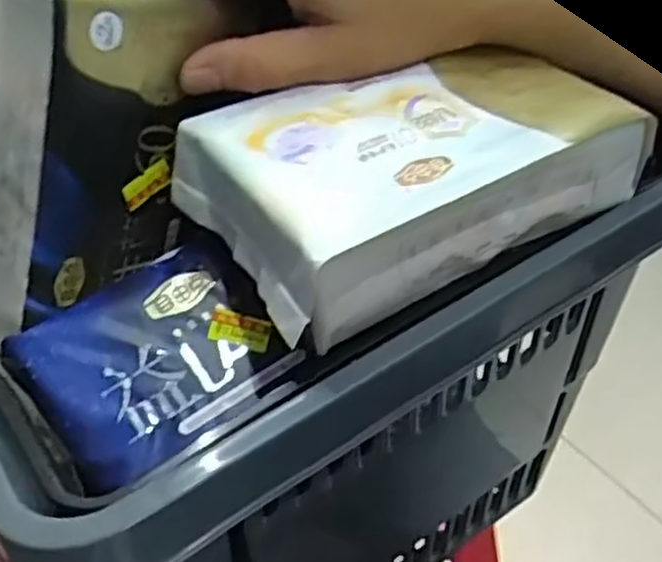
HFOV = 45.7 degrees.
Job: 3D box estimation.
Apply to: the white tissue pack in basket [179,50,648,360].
[{"bbox_3d":[0.030,-0.044,0.284,0.149,0.046,0.085,-24,42,-23],"label":"white tissue pack in basket"}]

